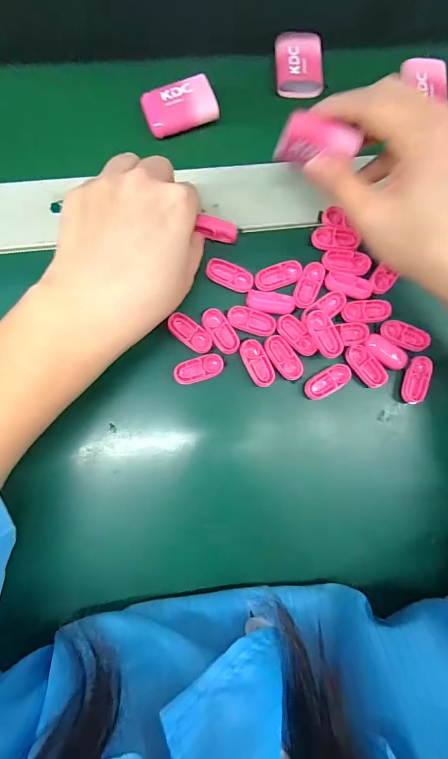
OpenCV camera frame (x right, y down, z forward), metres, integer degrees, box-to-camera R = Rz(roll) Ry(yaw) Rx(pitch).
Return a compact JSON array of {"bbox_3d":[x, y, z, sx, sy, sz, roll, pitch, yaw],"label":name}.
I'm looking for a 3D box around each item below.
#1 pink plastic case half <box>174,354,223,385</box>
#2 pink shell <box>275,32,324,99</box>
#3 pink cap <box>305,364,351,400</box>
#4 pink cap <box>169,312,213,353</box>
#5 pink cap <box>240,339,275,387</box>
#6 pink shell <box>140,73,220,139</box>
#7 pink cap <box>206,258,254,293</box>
[{"bbox_3d":[-0.017,-0.007,0.264,0.034,0.004,0.015,-23,86,-6],"label":"pink plastic case half"},{"bbox_3d":[0.058,-0.245,0.299,0.036,0.012,0.049,-3,84,-4],"label":"pink shell"},{"bbox_3d":[0.073,0.001,0.269,0.035,0.004,0.015,-33,87,-6],"label":"pink cap"},{"bbox_3d":[-0.023,-0.032,0.264,0.033,0.004,0.016,36,83,1],"label":"pink cap"},{"bbox_3d":[0.023,-0.011,0.267,0.017,0.004,0.034,-28,86,-6],"label":"pink cap"},{"bbox_3d":[-0.033,-0.202,0.286,0.052,0.011,0.032,-19,85,-5],"label":"pink shell"},{"bbox_3d":[0.004,-0.073,0.272,0.034,0.005,0.016,21,83,-1],"label":"pink cap"}]

